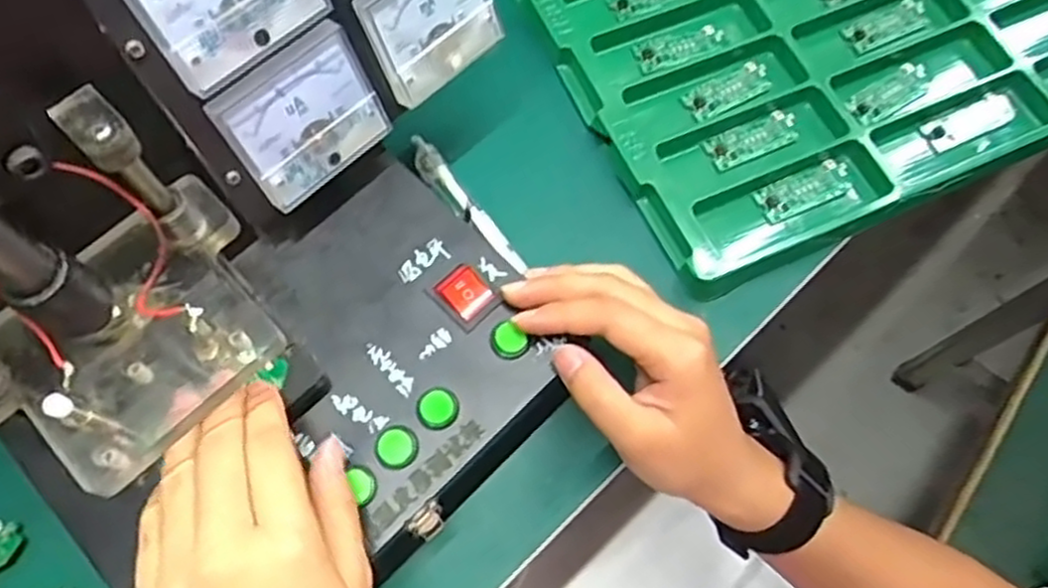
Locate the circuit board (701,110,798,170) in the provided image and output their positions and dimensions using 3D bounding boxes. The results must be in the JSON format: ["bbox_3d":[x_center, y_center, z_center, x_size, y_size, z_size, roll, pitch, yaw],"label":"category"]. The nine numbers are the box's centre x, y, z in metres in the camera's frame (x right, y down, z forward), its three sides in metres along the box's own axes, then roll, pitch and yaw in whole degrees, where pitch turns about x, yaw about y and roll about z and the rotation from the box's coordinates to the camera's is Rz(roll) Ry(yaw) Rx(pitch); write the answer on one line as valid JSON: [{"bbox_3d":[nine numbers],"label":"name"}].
[{"bbox_3d":[0.134,-0.091,0.434,0.056,0.007,0.025,-23,70,-10],"label":"circuit board"}]

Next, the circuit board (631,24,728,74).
[{"bbox_3d":[0.098,-0.154,0.462,0.057,0.004,0.022,-17,71,-3],"label":"circuit board"}]

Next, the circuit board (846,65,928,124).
[{"bbox_3d":[0.222,-0.121,0.446,0.057,0.006,0.023,-31,66,-11],"label":"circuit board"}]

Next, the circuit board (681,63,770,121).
[{"bbox_3d":[0.124,-0.124,0.450,0.054,0.005,0.024,-29,71,-12],"label":"circuit board"}]

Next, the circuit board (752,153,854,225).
[{"bbox_3d":[0.160,-0.060,0.420,0.056,0.004,0.025,-27,71,-11],"label":"circuit board"}]

